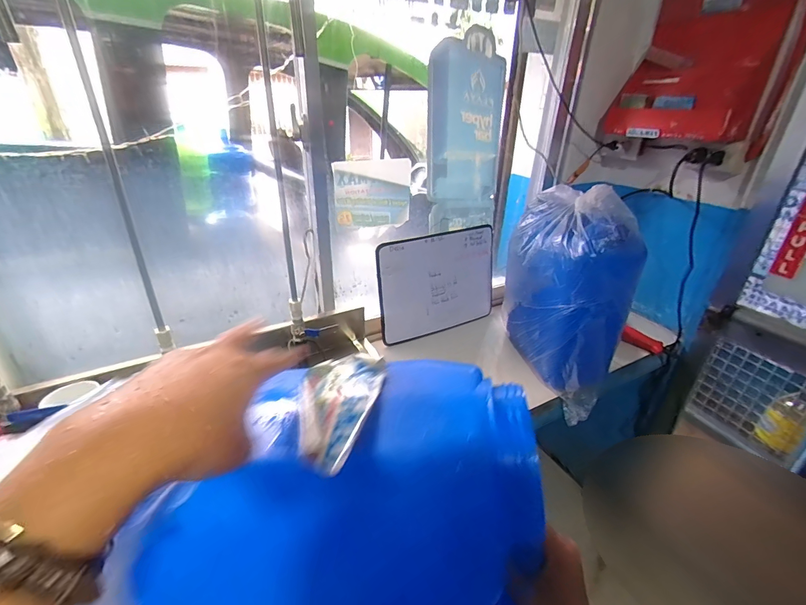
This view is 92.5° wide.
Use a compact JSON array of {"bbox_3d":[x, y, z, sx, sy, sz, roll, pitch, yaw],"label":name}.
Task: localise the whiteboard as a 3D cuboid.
[{"bbox_3d":[0.108,-0.056,1.109,0.383,0.281,0.019,-15,21,-26],"label":"whiteboard"}]

